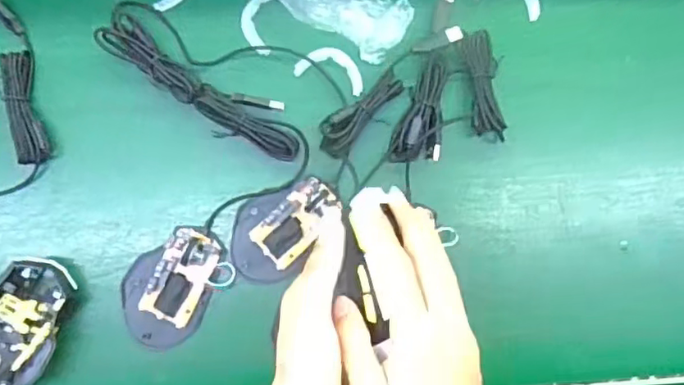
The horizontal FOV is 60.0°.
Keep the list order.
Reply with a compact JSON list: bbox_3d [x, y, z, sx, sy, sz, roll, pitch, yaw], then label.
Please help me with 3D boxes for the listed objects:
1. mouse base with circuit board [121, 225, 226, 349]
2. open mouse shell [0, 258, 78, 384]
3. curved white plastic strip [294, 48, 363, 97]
[{"bbox_3d":[-0.152,0.083,0.516,0.073,0.021,0.111,19,90,-4],"label":"mouse base with circuit board"},{"bbox_3d":[-0.272,0.115,0.497,0.075,0.046,0.119,41,87,0],"label":"open mouse shell"},{"bbox_3d":[-0.009,-0.114,0.541,0.064,0.005,0.034,18,90,-4],"label":"curved white plastic strip"}]

